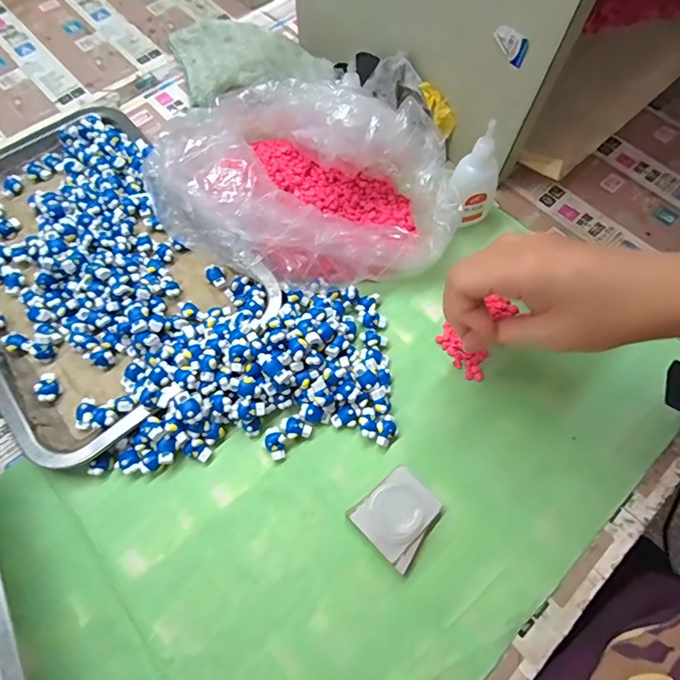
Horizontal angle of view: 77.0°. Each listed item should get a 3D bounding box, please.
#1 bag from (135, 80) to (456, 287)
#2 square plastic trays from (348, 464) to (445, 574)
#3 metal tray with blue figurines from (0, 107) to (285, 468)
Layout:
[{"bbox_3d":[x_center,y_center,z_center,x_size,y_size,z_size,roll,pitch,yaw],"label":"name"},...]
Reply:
[{"bbox_3d":[-0.029,-0.132,0.350,0.251,0.088,0.162,22,69,9],"label":"bag"},{"bbox_3d":[0.039,0.114,0.280,0.049,0.012,0.046,-42,73,-16],"label":"square plastic trays"},{"bbox_3d":[-0.215,-0.072,0.355,0.202,0.032,0.310,-38,72,-15],"label":"metal tray with blue figurines"}]

